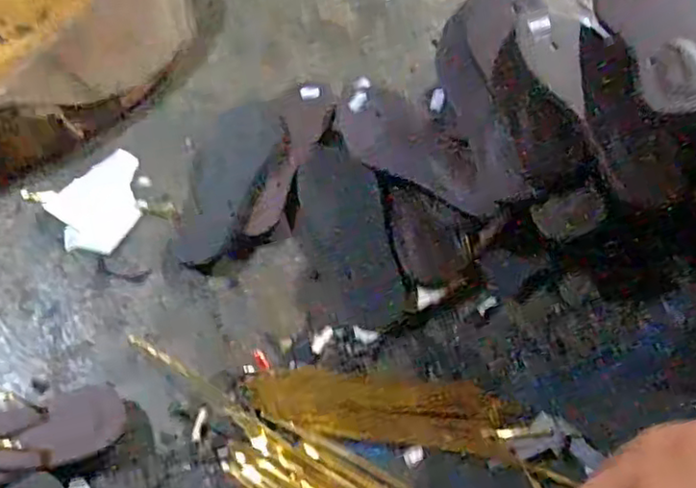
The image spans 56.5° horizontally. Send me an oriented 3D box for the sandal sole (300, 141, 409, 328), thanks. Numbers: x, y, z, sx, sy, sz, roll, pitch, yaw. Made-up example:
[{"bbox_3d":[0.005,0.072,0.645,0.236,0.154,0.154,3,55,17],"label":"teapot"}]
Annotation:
[{"bbox_3d":[-0.004,-0.014,0.755,0.100,0.015,0.230,-16,68,6],"label":"sandal sole"}]

